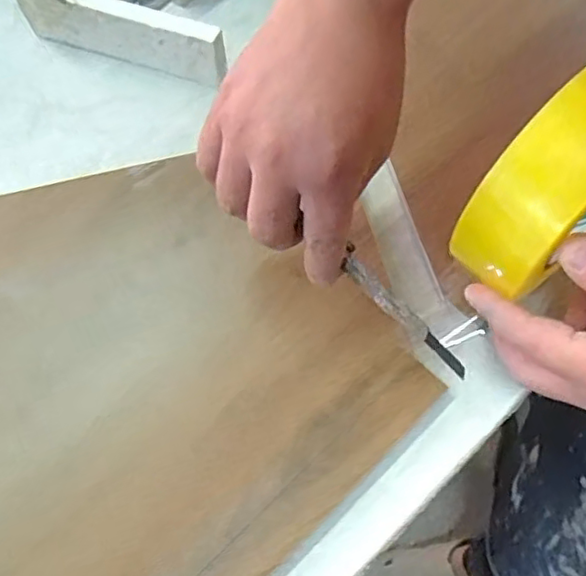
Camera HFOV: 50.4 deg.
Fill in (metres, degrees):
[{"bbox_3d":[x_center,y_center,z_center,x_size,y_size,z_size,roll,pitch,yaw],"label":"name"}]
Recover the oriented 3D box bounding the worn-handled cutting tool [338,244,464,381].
[{"bbox_3d":[0.061,0.016,0.336,0.085,0.008,0.008,44,73,4],"label":"worn-handled cutting tool"}]

